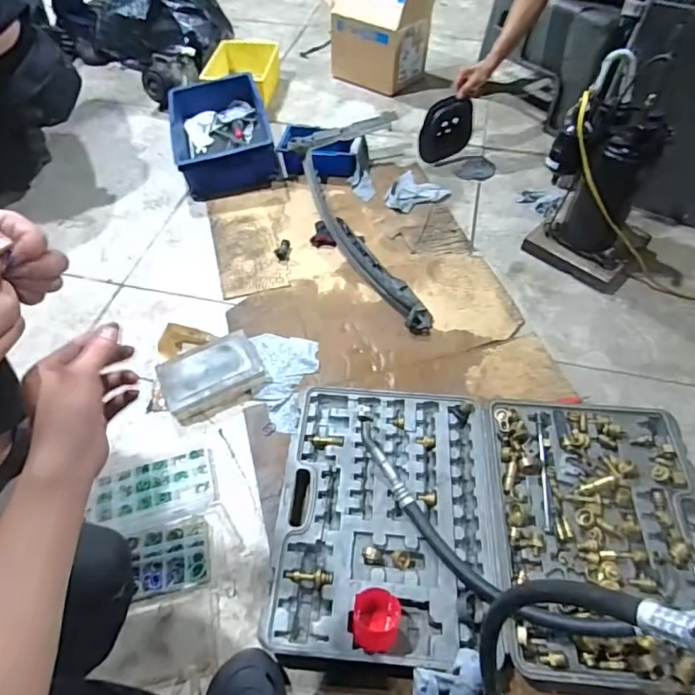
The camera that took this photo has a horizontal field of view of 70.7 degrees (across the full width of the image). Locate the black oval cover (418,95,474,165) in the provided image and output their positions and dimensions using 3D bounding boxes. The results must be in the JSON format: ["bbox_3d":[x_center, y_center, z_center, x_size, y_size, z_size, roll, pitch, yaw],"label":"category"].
[{"bbox_3d":[0.301,-0.664,1.492,0.176,0.166,0.059,-29,57,-21],"label":"black oval cover"}]

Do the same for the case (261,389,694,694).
[{"bbox_3d":[0.244,0.280,0.807,0.698,0.052,0.446,4,52,3],"label":"case"}]

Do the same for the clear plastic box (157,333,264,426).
[{"bbox_3d":[-0.276,0.052,0.989,0.202,0.041,0.147,-26,56,-20],"label":"clear plastic box"}]

